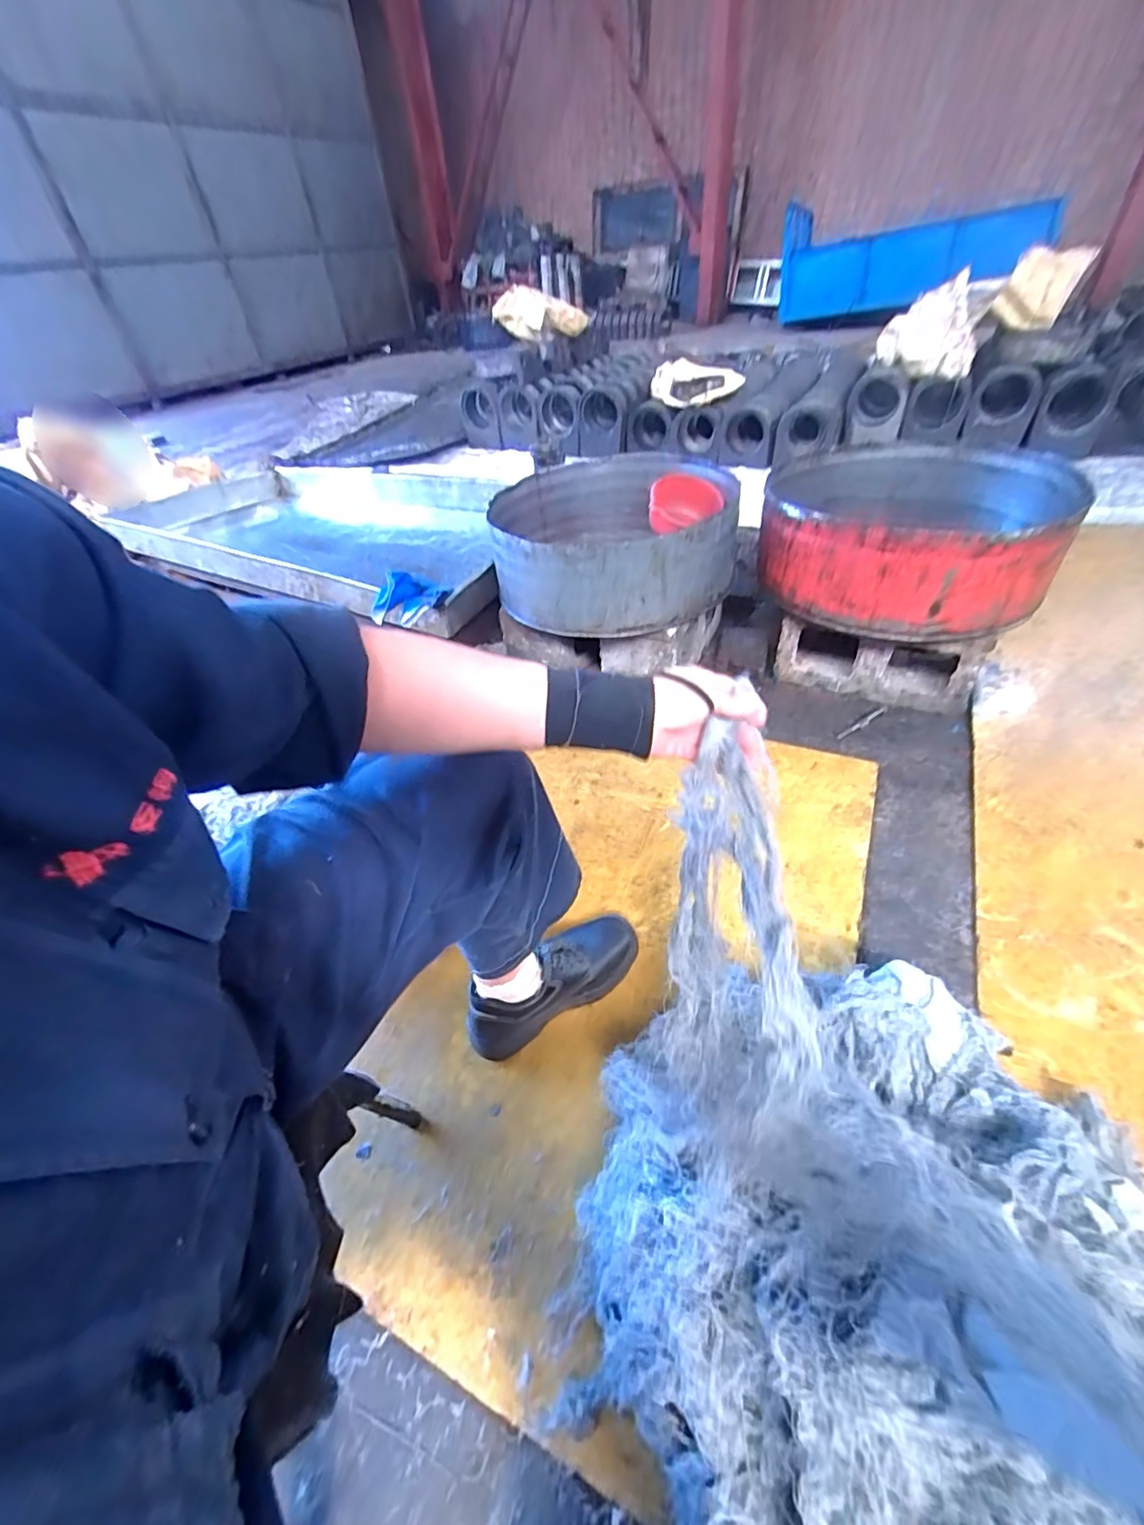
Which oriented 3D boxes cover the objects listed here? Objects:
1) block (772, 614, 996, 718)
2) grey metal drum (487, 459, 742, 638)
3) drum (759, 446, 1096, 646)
[{"bbox_3d":[0.648,-0.252,1.205,0.373,0.145,0.178,17,48,24],"label":"block"},{"bbox_3d":[0.099,-0.539,1.332,0.554,0.187,0.593,-7,43,0],"label":"grey metal drum"},{"bbox_3d":[0.681,-0.480,1.160,0.530,0.195,0.543,13,46,20],"label":"drum"}]

